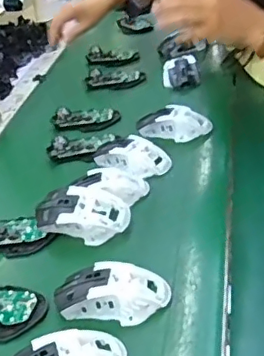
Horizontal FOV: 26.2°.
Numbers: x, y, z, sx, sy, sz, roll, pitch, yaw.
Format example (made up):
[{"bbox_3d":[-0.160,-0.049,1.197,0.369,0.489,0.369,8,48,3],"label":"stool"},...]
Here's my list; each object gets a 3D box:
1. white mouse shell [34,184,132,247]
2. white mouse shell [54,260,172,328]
[{"bbox_3d":[-0.060,0.042,0.689,0.115,0.049,0.066,6,36,26],"label":"white mouse shell"},{"bbox_3d":[-0.021,0.113,0.575,0.114,0.037,0.064,1,34,18],"label":"white mouse shell"}]

